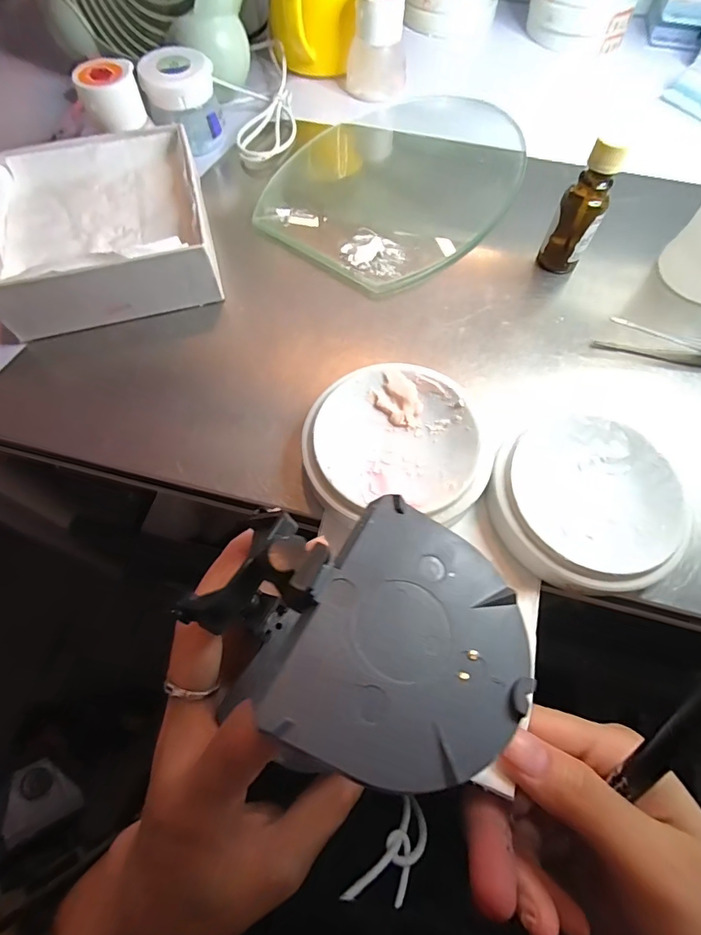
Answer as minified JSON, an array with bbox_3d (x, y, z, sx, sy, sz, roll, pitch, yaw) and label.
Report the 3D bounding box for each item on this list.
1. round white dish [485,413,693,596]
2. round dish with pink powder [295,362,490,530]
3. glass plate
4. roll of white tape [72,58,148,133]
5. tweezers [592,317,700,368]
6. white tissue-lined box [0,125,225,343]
[{"bbox_3d":[0.112,0.016,0.218,0.086,0.020,0.084,0,65,-1],"label":"round white dish"},{"bbox_3d":[0.023,-0.011,0.229,0.089,0.022,0.080,3,65,0],"label":"round dish with pink powder"},{"bbox_3d":[0.044,-0.221,0.337,0.156,0.006,0.233,35,69,15],"label":"glass plate"},{"bbox_3d":[-0.157,-0.243,0.299,0.036,0.030,0.033,0,65,-1],"label":"roll of white tape"},{"bbox_3d":[0.207,-0.068,0.267,0.116,0.006,0.018,15,65,6],"label":"tweezers"},{"bbox_3d":[-0.153,-0.155,0.287,0.123,0.042,0.131,-14,66,-7],"label":"white tissue-lined box"}]

